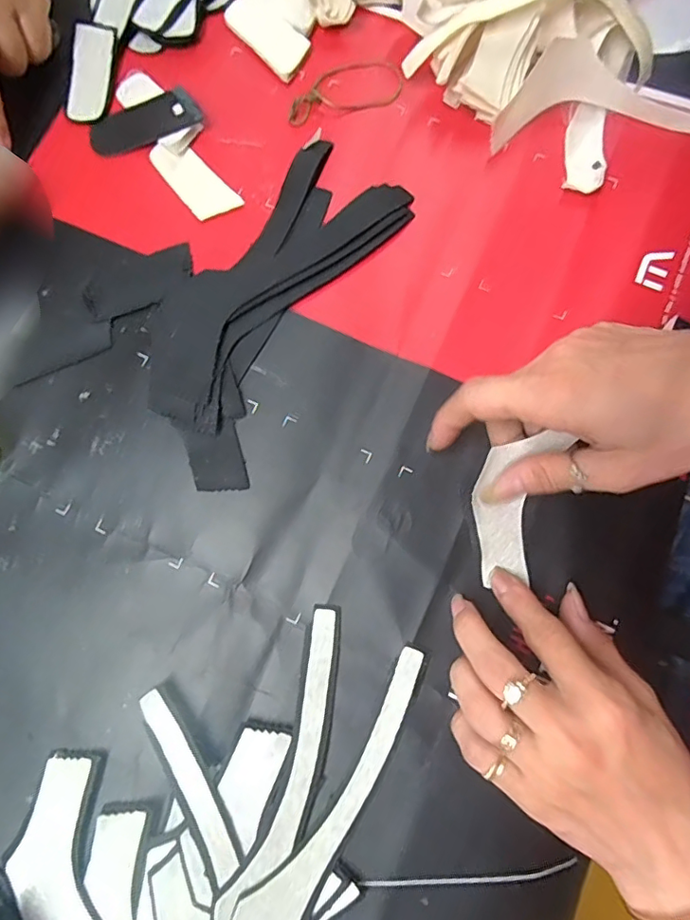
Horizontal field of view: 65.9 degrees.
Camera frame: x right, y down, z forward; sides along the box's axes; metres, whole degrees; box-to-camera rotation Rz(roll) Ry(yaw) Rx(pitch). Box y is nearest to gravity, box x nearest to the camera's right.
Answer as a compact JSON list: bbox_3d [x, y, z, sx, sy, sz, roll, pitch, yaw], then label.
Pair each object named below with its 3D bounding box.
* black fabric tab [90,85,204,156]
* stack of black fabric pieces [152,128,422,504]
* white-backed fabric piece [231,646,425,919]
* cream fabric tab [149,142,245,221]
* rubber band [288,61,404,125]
[{"bbox_3d":[-0.129,-0.218,0.343,0.071,0.007,0.033,-20,79,-3],"label":"black fabric tab"},{"bbox_3d":[-0.044,-0.093,0.313,0.097,0.011,0.208,35,81,8],"label":"stack of black fabric pieces"},{"bbox_3d":[-0.013,0.179,0.253,0.055,0.007,0.183,17,74,-2],"label":"white-backed fabric piece"},{"bbox_3d":[-0.095,-0.176,0.334,0.028,0.004,0.064,-41,80,-7],"label":"cream fabric tab"},{"bbox_3d":[-0.002,-0.241,0.343,0.076,0.006,0.036,-14,78,-2],"label":"rubber band"}]

